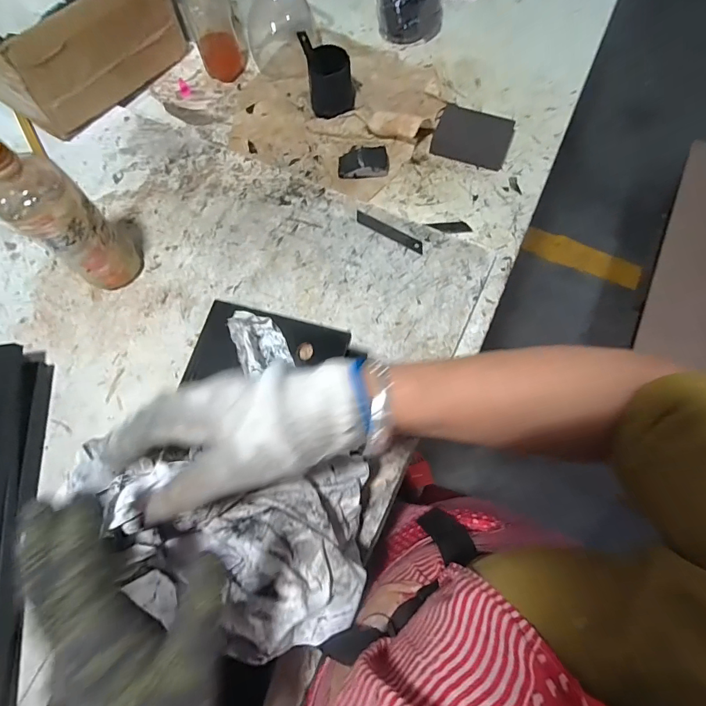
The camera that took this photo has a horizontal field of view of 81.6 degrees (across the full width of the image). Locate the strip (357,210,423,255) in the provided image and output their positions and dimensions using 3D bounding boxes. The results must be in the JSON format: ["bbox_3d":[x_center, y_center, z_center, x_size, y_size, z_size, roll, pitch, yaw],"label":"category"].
[{"bbox_3d":[0.047,-0.155,0.519,0.098,0.004,0.015,31,76,9],"label":"strip"}]

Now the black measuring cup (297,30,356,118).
[{"bbox_3d":[-0.029,-0.376,0.559,0.067,0.078,0.061,-15,73,-4],"label":"black measuring cup"}]

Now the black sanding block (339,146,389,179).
[{"bbox_3d":[0.014,-0.258,0.554,0.067,0.020,0.036,4,73,2],"label":"black sanding block"}]

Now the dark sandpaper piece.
[{"bbox_3d":[0.164,-0.295,0.560,0.099,0.010,0.075,17,92,5],"label":"dark sandpaper piece"}]

